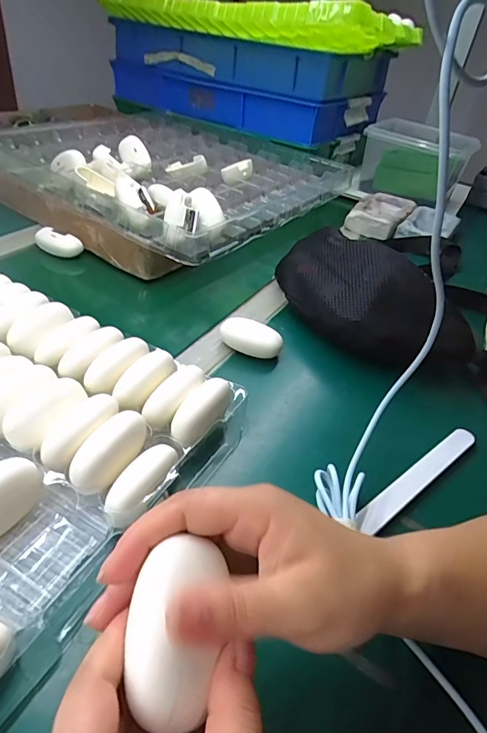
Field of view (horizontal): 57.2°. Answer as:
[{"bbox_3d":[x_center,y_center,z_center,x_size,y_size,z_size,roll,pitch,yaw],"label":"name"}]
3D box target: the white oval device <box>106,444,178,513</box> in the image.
[{"bbox_3d":[-0.072,0.085,0.325,0.025,0.022,0.065,27,42,21],"label":"white oval device"}]

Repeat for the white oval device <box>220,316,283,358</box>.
[{"bbox_3d":[0.008,-0.029,0.484,0.068,0.028,0.035,18,39,11],"label":"white oval device"}]

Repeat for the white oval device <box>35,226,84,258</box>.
[{"bbox_3d":[-0.248,-0.166,0.601,0.062,0.031,0.015,14,39,7],"label":"white oval device"}]

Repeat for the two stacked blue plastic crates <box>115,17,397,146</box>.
[{"bbox_3d":[0.007,-0.623,0.987,0.538,0.165,0.320,25,42,21],"label":"two stacked blue plastic crates"}]

